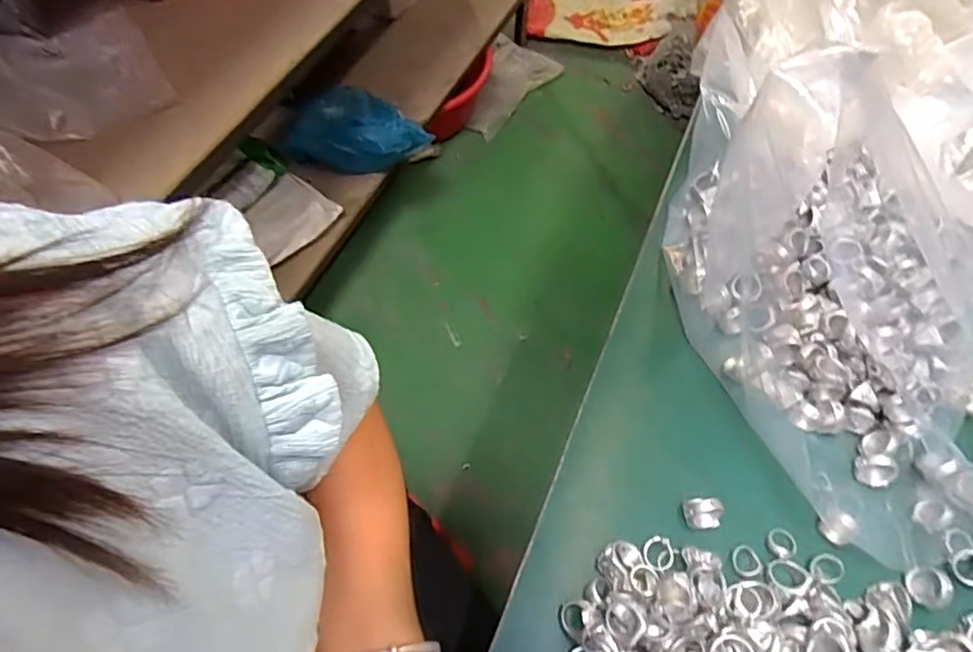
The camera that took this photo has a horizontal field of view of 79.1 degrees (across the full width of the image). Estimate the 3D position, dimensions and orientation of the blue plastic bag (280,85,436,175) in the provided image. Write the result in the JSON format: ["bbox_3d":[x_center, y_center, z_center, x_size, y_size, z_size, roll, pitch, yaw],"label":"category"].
[{"bbox_3d":[-0.268,-0.421,1.244,0.291,0.110,0.173,12,62,5],"label":"blue plastic bag"}]

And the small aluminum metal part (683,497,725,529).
[{"bbox_3d":[0.159,0.137,0.431,0.026,0.022,0.018,1,61,-2],"label":"small aluminum metal part"}]

